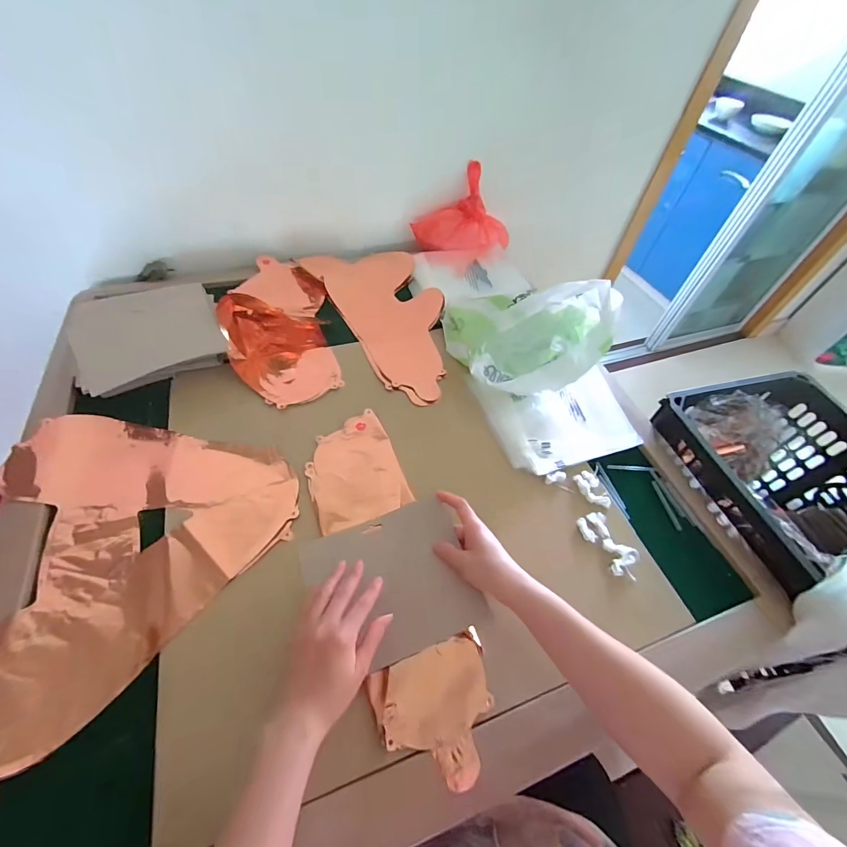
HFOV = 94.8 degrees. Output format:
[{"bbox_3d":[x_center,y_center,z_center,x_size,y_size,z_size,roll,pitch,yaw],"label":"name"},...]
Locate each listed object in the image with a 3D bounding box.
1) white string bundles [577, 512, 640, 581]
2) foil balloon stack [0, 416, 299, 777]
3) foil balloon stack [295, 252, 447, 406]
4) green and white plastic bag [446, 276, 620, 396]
[{"bbox_3d":[0.247,0.162,0.519,0.048,0.013,0.091,-17,57,-17],"label":"white string bundles"},{"bbox_3d":[-0.401,0.121,0.478,0.365,0.022,0.409,39,59,21],"label":"foil balloon stack"},{"bbox_3d":[-0.059,-0.224,0.782,0.209,0.024,0.462,-22,59,-20],"label":"foil balloon stack"},{"bbox_3d":[0.182,-0.158,0.658,0.244,0.148,0.200,-6,55,-10],"label":"green and white plastic bag"}]

